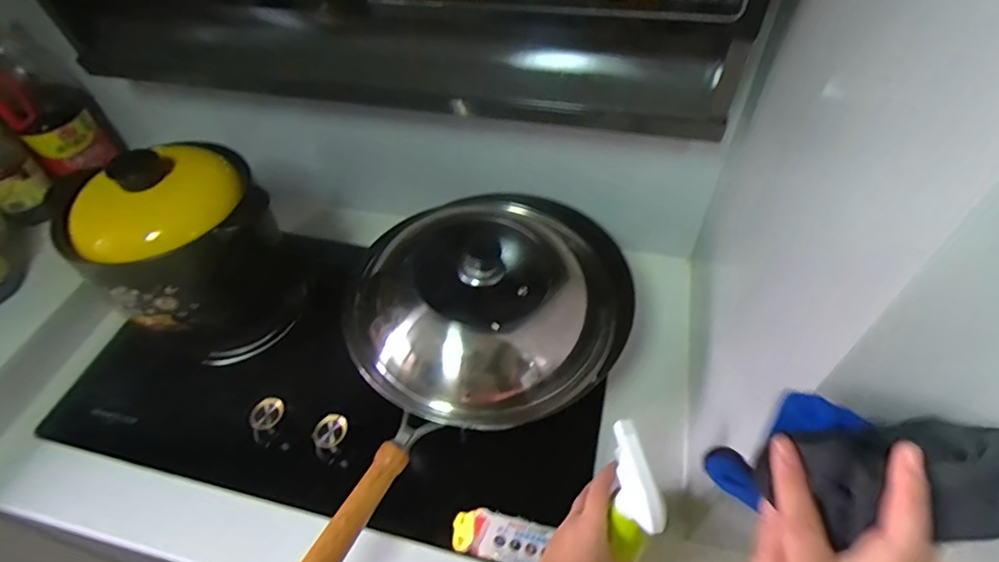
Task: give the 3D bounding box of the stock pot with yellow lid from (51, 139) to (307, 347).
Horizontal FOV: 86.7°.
[{"bbox_3d":[-0.400,-0.039,0.691,0.200,0.257,0.178,-38,58,-25],"label":"stock pot with yellow lid"}]

